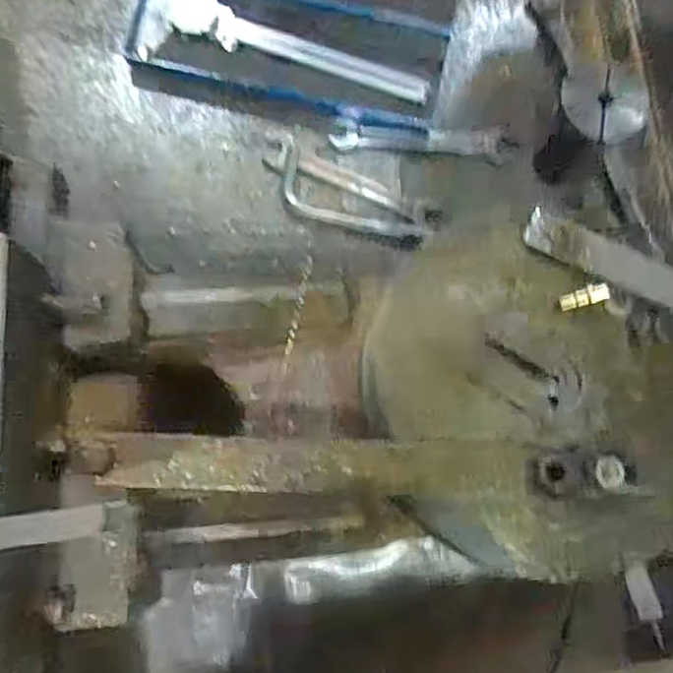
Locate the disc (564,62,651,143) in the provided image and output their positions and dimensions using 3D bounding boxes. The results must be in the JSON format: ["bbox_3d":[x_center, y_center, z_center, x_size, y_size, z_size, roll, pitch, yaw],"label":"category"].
[{"bbox_3d":[0.179,-0.156,0.462,0.051,0.006,0.055,-4,77,19],"label":"disc"}]

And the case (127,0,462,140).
[{"bbox_3d":[-0.025,-0.265,0.553,0.237,0.026,0.189,13,76,0],"label":"case"}]

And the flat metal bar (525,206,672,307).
[{"bbox_3d":[0.141,-0.041,0.359,0.088,0.008,0.026,28,77,4],"label":"flat metal bar"}]

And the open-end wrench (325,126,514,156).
[{"bbox_3d":[0.067,-0.153,0.539,0.138,0.006,0.019,-1,99,-4],"label":"open-end wrench"}]

